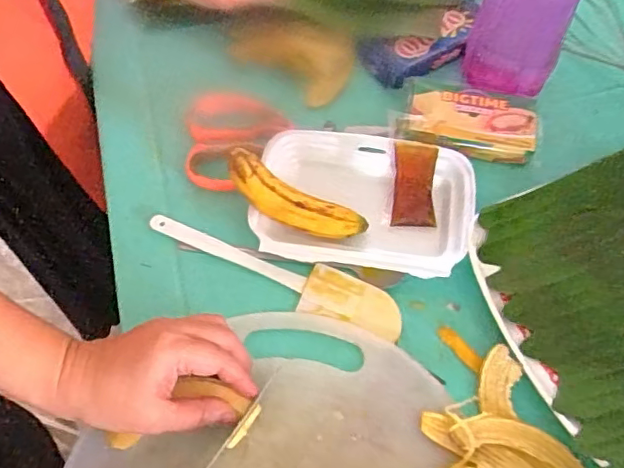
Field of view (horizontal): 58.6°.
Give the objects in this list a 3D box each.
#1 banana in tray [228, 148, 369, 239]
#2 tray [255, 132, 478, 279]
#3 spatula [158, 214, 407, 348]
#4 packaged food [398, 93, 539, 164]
[{"bbox_3d":[-0.015,-0.025,0.459,0.123,0.028,0.032,27,64,-7],"label":"banana in tray"},{"bbox_3d":[0.044,-0.028,0.478,0.181,0.023,0.123,10,63,4],"label":"tray"},{"bbox_3d":[-0.035,0.033,0.461,0.226,0.007,0.040,18,63,8],"label":"spatula"},{"bbox_3d":[0.141,-0.101,0.510,0.118,0.028,0.058,8,62,3],"label":"packaged food"}]

